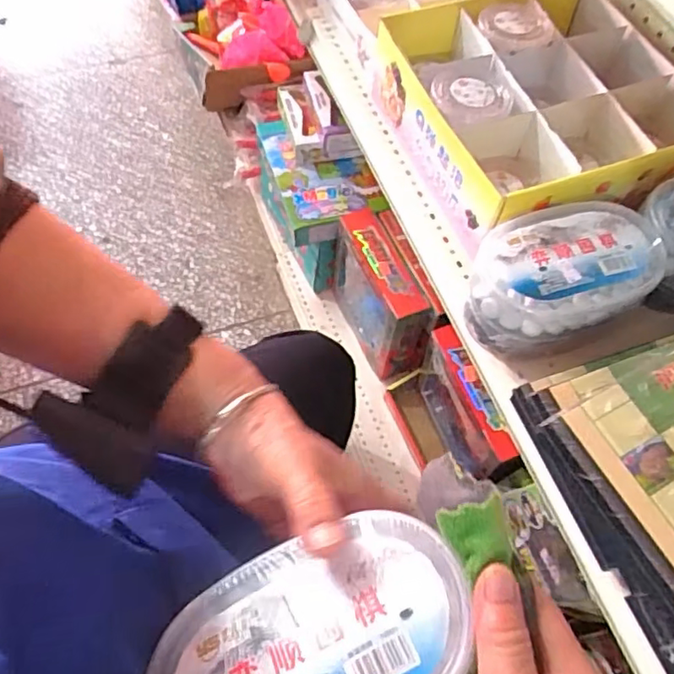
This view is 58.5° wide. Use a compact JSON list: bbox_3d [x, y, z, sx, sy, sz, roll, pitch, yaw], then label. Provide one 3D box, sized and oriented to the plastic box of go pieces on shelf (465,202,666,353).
[{"bbox_3d":[0.189,-0.049,0.505,0.164,0.075,0.101,-20,64,-14],"label":"plastic box of go pieces on shelf"}]

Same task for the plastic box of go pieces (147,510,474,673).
[{"bbox_3d":[-0.005,0.149,0.279,0.141,0.048,0.099,-33,51,-9],"label":"plastic box of go pieces"}]

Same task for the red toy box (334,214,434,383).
[{"bbox_3d":[0.059,-0.059,0.931,0.067,0.188,0.214,-24,65,-16],"label":"red toy box"}]

